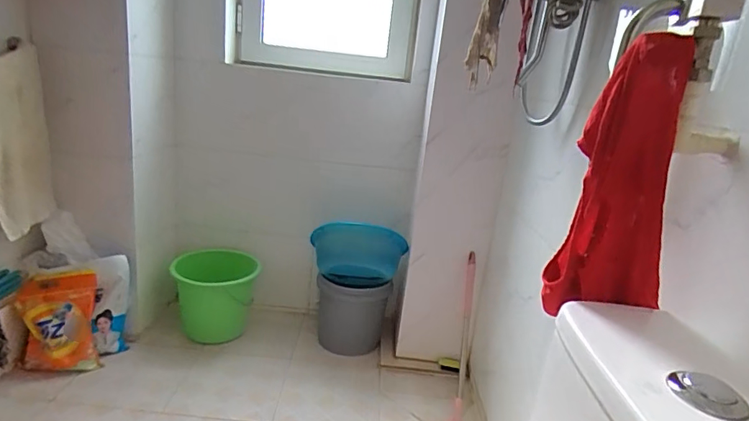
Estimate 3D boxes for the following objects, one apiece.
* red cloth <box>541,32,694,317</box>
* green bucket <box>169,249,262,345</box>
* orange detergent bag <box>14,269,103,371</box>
[{"bbox_3d":[0.285,-0.025,0.543,0.121,0.309,0.053,16,19,30],"label":"red cloth"},{"bbox_3d":[-0.579,0.306,1.715,0.295,0.248,0.296,1,17,-18],"label":"green bucket"},{"bbox_3d":[-0.971,0.346,1.445,0.206,0.309,0.044,-4,-10,-29],"label":"orange detergent bag"}]

